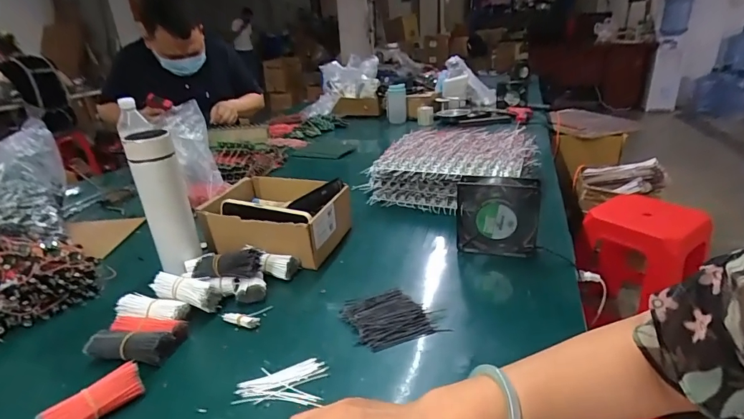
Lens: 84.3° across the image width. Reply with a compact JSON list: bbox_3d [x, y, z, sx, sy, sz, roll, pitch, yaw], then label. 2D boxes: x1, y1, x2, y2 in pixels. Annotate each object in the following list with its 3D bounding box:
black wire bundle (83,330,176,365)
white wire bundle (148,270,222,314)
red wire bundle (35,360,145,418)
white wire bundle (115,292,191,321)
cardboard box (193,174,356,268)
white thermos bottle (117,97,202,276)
[{"bbox_3d":[-0.287,0.165,0.492,0.092,0.034,0.032,-1,23,4],"label":"black wire bundle"},{"bbox_3d":[-0.254,0.110,0.564,0.093,0.031,0.033,13,29,9],"label":"white wire bundle"},{"bbox_3d":[-0.279,0.195,0.414,0.026,0.032,0.091,16,30,38],"label":"red wire bundle"},{"bbox_3d":[-0.292,0.134,0.550,0.089,0.035,0.034,0,23,7],"label":"white wire bundle"},{"bbox_3d":[-0.160,0.015,0.726,0.208,0.102,0.173,6,25,21],"label":"cardboard box"},{"bbox_3d":[-0.305,-0.014,0.606,0.066,0.217,0.051,-20,28,-34],"label":"white thermos bottle"}]

